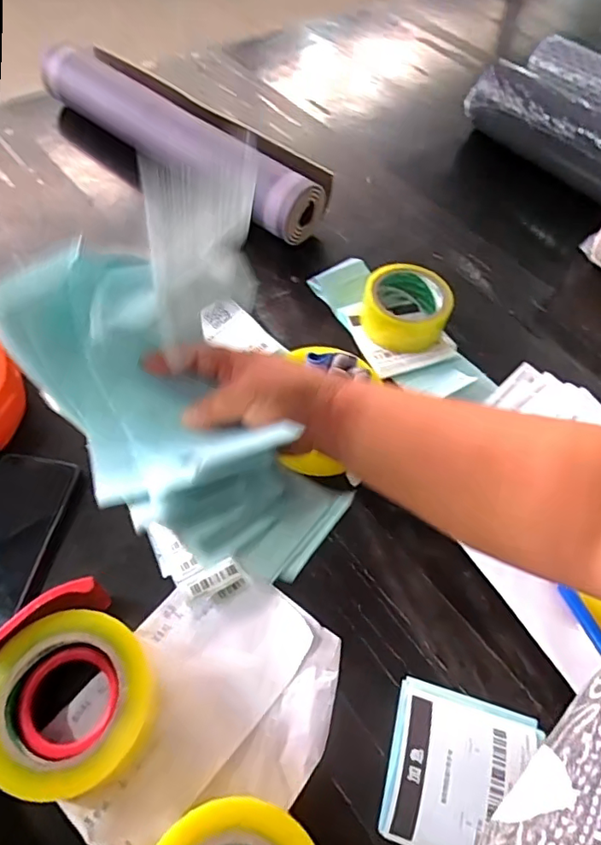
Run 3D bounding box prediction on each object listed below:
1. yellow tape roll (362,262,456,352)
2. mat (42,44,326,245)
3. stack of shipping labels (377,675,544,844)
[{"bbox_3d":[0.119,-0.131,0.617,0.098,0.051,0.088,14,56,5],"label":"yellow tape roll"},{"bbox_3d":[-0.183,-0.405,0.761,0.518,0.076,0.081,36,61,19],"label":"mat"},{"bbox_3d":[0.115,0.251,0.390,0.100,0.022,0.104,16,56,7],"label":"stack of shipping labels"}]

